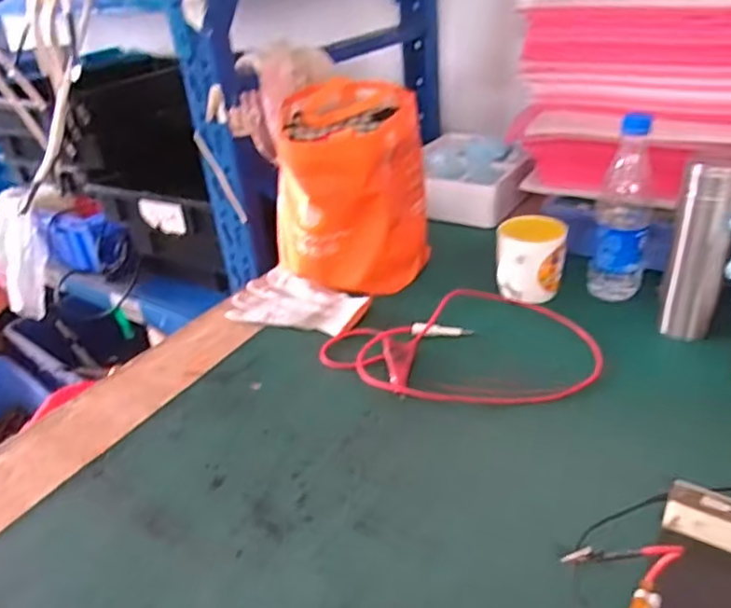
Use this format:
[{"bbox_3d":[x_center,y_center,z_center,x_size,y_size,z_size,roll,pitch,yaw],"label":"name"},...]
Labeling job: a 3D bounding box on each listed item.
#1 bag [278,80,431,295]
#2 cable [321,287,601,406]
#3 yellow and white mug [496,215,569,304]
[{"bbox_3d":[-0.023,-0.164,0.868,0.205,0.227,0.223,-6,31,-1],"label":"bag"},{"bbox_3d":[0.111,0.034,0.720,0.310,0.019,0.212,5,32,16],"label":"cable"},{"bbox_3d":[0.212,-0.050,0.784,0.081,0.098,0.081,5,32,16],"label":"yellow and white mug"}]

